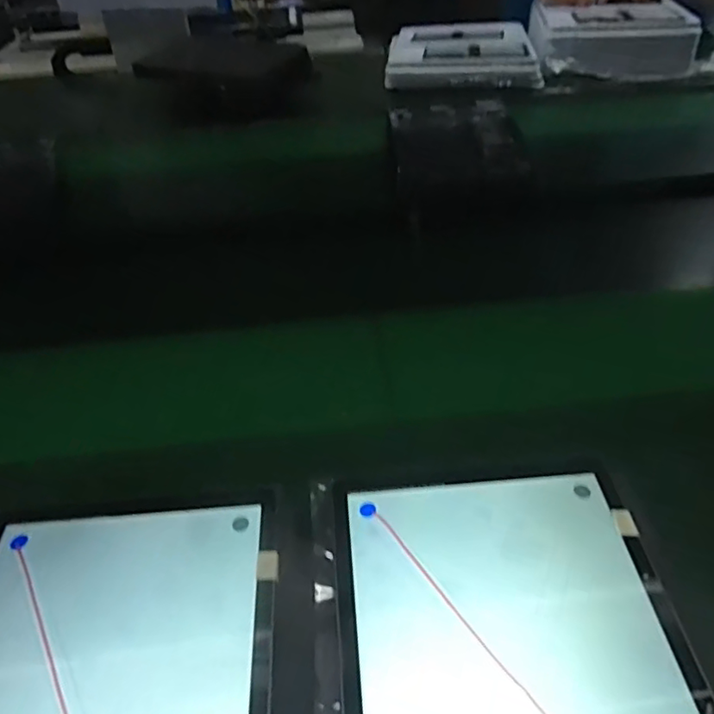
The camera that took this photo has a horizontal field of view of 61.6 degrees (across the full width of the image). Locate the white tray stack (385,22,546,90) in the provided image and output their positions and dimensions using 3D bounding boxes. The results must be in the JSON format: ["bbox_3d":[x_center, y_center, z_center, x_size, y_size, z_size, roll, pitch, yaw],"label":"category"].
[{"bbox_3d":[0.185,-0.545,1.058,0.255,0.042,0.304,3,42,7],"label":"white tray stack"}]

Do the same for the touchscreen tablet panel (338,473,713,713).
[{"bbox_3d":[0.076,0.158,0.269,0.158,0.009,0.243,-3,43,-1],"label":"touchscreen tablet panel"}]

